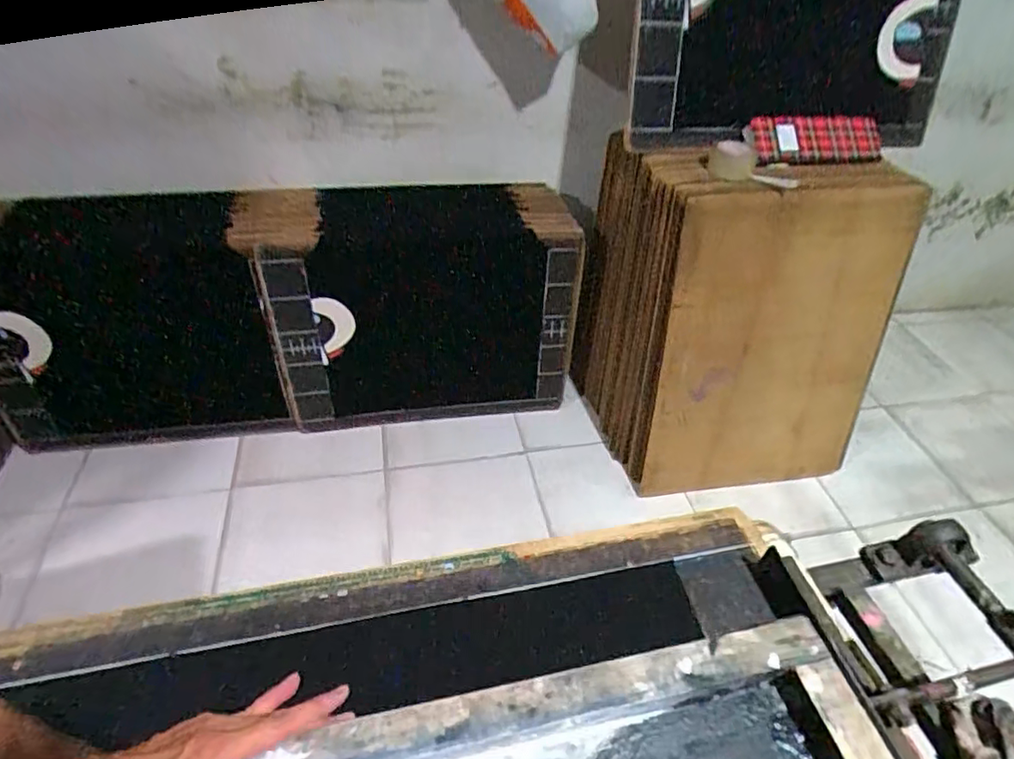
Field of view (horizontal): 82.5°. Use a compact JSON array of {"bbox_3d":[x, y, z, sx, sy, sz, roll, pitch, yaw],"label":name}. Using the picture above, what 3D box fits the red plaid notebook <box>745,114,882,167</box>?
[{"bbox_3d":[0.700,-0.540,1.308,0.340,0.030,0.116,-8,84,-16],"label":"red plaid notebook"}]

